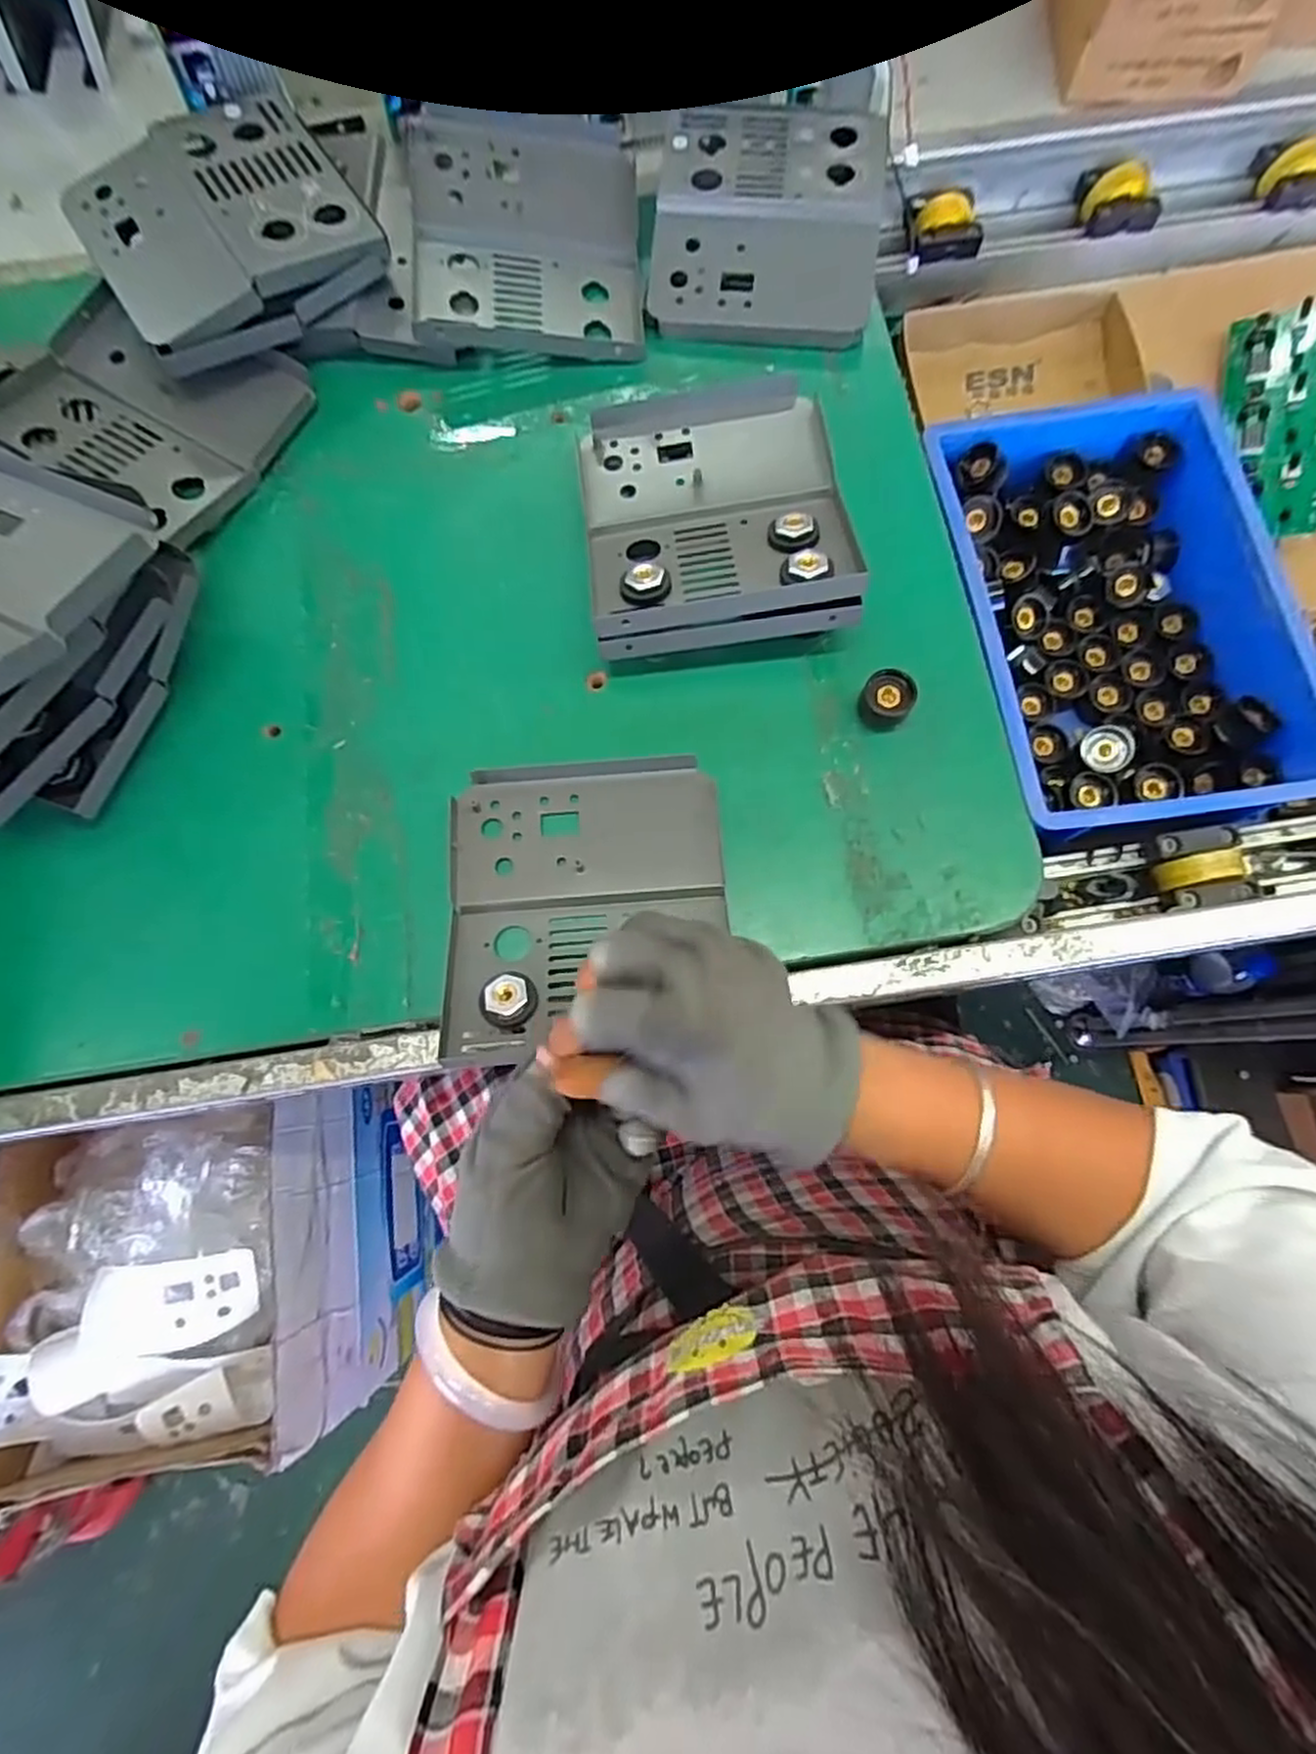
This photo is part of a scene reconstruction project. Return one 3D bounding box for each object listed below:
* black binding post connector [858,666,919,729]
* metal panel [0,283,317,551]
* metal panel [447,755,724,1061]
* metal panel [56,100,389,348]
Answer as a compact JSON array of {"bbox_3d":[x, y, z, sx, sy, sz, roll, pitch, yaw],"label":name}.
[{"bbox_3d":[0.138,-0.107,0.446,0.029,0.024,0.027,0,76,1],"label":"black binding post connector"},{"bbox_3d":[-0.352,-0.321,0.508,0.177,0.036,0.158,27,78,8],"label":"metal panel"},{"bbox_3d":[-0.041,0.012,0.420,0.155,0.025,0.171,-4,76,0],"label":"metal panel"},{"bbox_3d":[-0.296,-0.445,0.499,0.168,0.026,0.163,-32,77,-6],"label":"metal panel"}]

